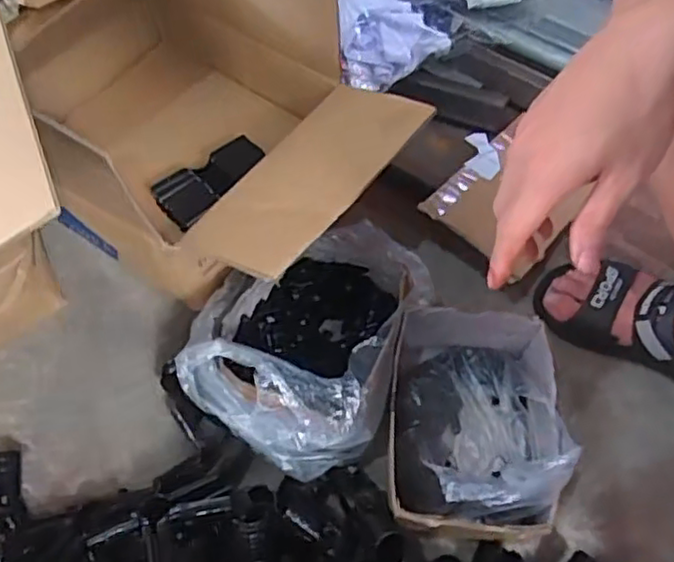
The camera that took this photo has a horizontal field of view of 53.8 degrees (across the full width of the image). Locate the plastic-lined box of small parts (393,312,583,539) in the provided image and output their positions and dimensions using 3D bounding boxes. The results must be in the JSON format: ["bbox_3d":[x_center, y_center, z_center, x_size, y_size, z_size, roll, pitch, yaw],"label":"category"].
[{"bbox_3d":[0.130,0.137,0.646,0.152,0.101,0.207,3,60,3],"label":"plastic-lined box of small parts"}]

